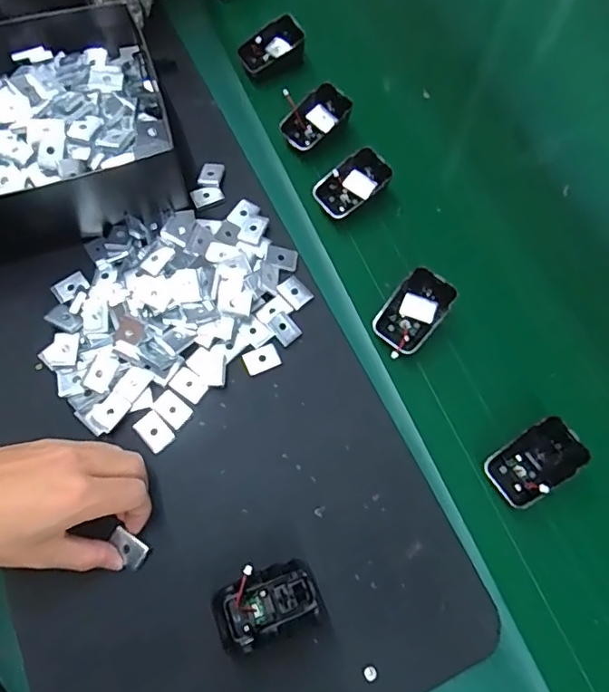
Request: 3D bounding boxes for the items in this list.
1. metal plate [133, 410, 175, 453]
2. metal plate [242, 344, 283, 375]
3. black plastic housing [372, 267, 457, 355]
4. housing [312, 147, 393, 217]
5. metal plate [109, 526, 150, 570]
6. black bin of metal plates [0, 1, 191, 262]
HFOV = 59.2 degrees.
[{"bbox_3d":[-0.115,0.066,0.411,0.020,0.004,0.029,-40,75,-15],"label":"metal plate"},{"bbox_3d":[-0.035,0.011,0.439,0.028,0.004,0.019,-22,71,-10],"label":"metal plate"},{"bbox_3d":[0.092,-0.030,0.448,0.044,0.020,0.067,38,72,12],"label":"black plastic housing"},{"bbox_3d":[0.045,-0.151,0.498,0.069,0.022,0.045,-35,74,-14],"label":"housing"},{"bbox_3d":[-0.126,0.143,0.378,0.027,0.005,0.019,32,80,1],"label":"metal plate"},{"bbox_3d":[-0.250,-0.184,0.474,0.251,0.079,0.197,-16,68,-5],"label":"black bin of metal plates"}]

